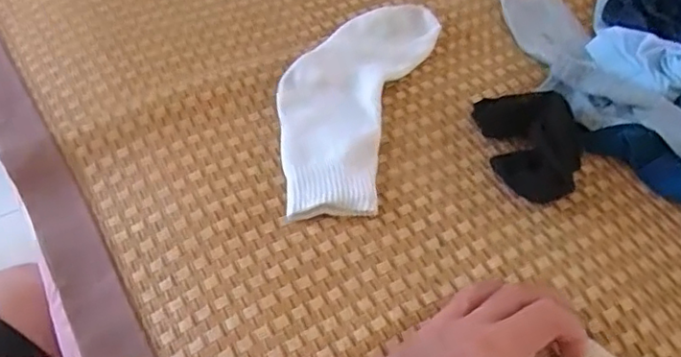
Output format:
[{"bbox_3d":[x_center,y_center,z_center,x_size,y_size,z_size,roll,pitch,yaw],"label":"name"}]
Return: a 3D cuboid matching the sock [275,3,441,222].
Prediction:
[{"bbox_3d":[0.004,-0.074,0.541,0.116,0.023,0.261,15,54,10],"label":"sock"}]

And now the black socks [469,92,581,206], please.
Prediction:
[{"bbox_3d":[0.163,-0.031,0.494,0.076,0.023,0.105,-7,53,-7],"label":"black socks"}]

